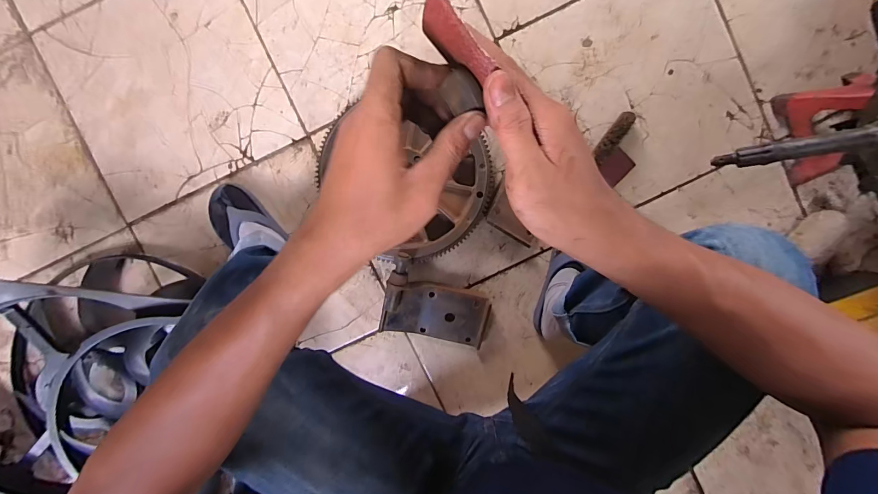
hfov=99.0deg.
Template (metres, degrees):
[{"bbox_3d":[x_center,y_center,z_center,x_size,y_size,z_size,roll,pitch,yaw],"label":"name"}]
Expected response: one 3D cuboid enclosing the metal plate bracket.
[{"bbox_3d":[-0.001,0.106,0.717,0.199,0.067,0.159,12,96,1],"label":"metal plate bracket"}]

